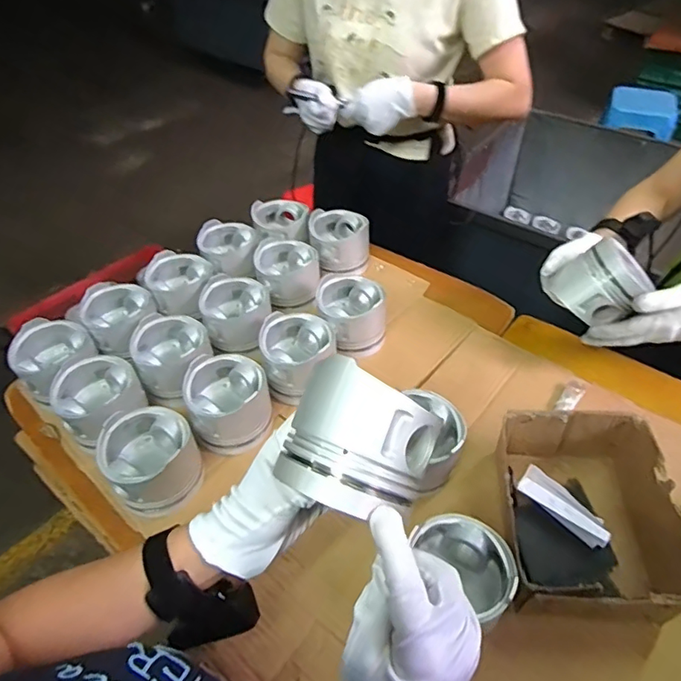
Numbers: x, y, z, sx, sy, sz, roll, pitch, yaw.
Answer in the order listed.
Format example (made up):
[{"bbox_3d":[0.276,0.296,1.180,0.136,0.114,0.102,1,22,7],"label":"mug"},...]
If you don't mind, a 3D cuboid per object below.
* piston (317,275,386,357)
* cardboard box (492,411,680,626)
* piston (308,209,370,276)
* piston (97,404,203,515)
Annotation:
[{"bbox_3d":[0.018,-0.036,0.808,0.101,0.084,0.109,-9,47,-5],"label":"piston"},{"bbox_3d":[0.267,0.189,0.576,0.183,0.094,0.201,1,47,4],"label":"cardboard box"},{"bbox_3d":[-0.002,-0.173,0.933,0.093,0.078,0.109,-19,48,-14],"label":"piston"},{"bbox_3d":[-0.225,0.143,0.627,0.103,0.082,0.101,-2,46,2],"label":"piston"}]

